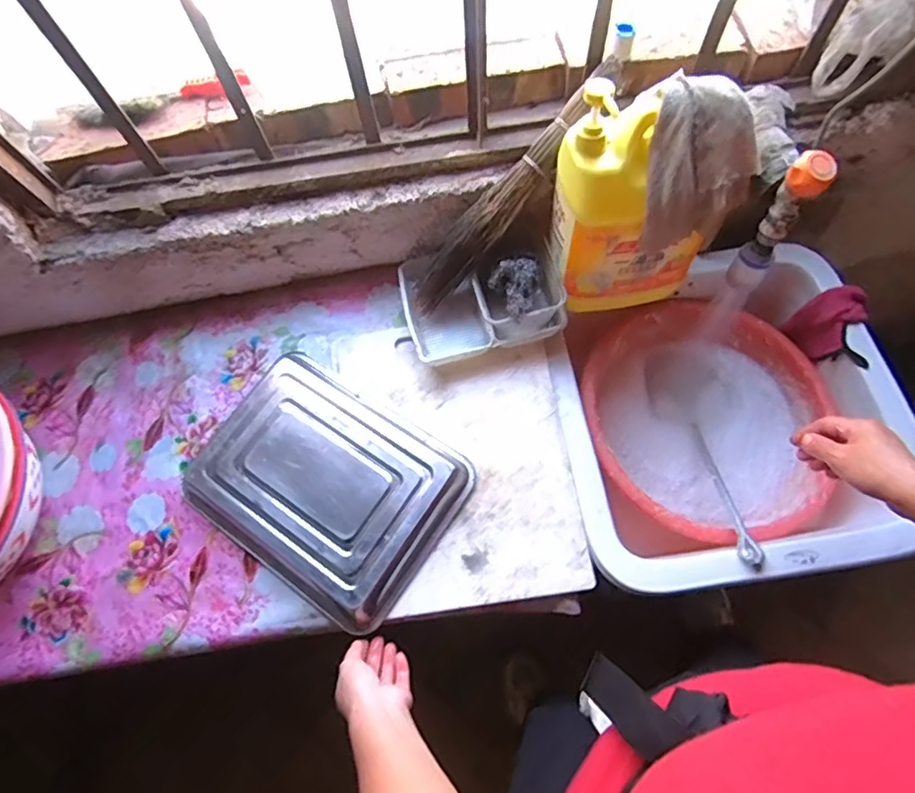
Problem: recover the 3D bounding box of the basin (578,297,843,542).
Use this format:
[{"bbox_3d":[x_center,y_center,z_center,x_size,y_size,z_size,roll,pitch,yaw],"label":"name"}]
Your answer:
[{"bbox_3d":[0.353,0.022,0.839,0.329,0.101,0.351,-1,70,2],"label":"basin"}]

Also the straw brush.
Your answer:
[{"bbox_3d":[0.081,-0.280,0.742,0.054,0.069,0.424,46,107,16],"label":"straw brush"}]

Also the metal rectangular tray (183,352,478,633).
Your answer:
[{"bbox_3d":[-0.172,0.111,0.740,0.320,0.059,0.246,32,75,13],"label":"metal rectangular tray"}]

